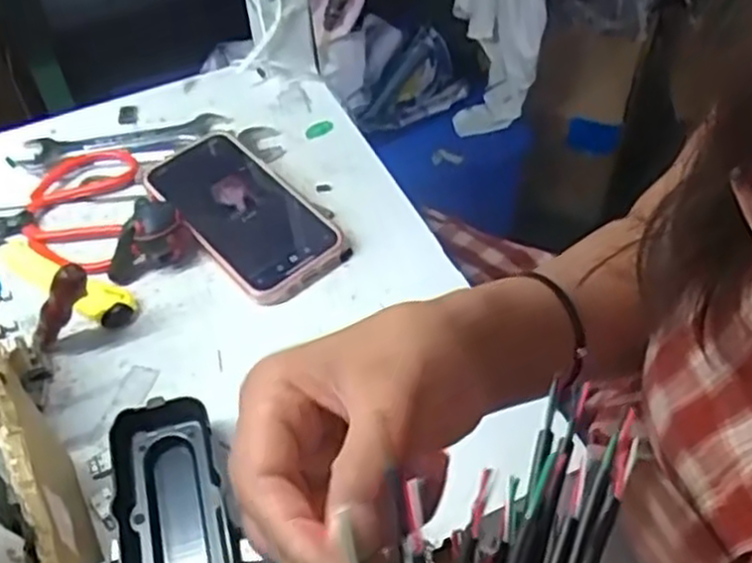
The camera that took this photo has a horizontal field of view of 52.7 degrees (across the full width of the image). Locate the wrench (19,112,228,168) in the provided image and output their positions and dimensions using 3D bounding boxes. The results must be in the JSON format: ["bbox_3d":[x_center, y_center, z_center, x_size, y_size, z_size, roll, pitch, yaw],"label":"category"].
[{"bbox_3d":[-0.192,-0.111,0.585,0.150,0.009,0.030,-13,51,-8],"label":"wrench"}]

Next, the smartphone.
[{"bbox_3d":[-0.096,-0.054,0.530,0.079,0.018,0.170,-33,56,-22],"label":"smartphone"}]

